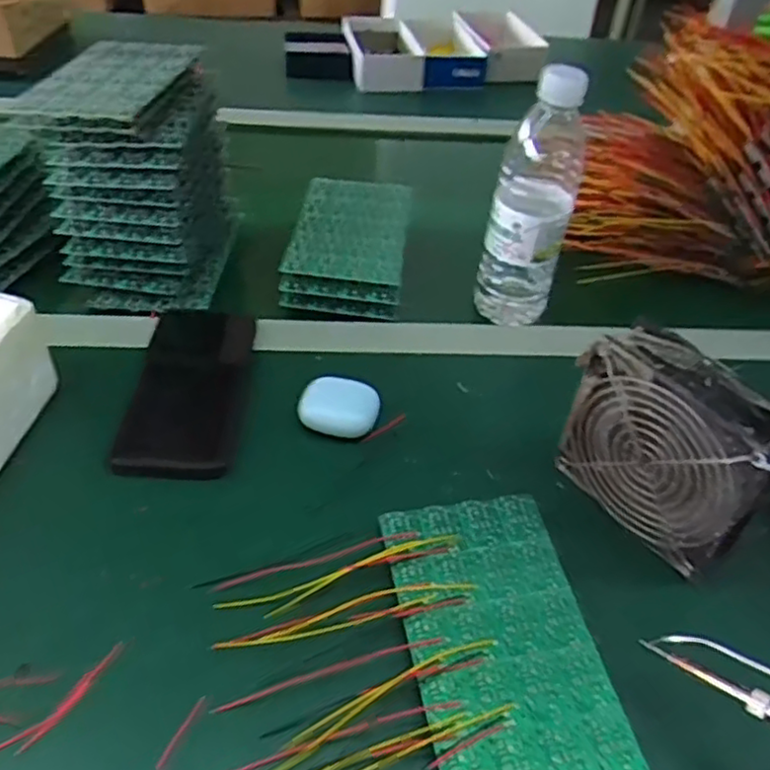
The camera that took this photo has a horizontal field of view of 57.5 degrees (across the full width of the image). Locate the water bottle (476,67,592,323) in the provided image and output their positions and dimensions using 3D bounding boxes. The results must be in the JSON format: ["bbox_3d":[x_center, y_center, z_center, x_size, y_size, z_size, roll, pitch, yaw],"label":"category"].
[{"bbox_3d":[0.121,-0.148,0.573,0.064,0.197,0.052,19,45,13],"label":"water bottle"}]

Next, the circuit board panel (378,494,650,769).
[{"bbox_3d":[0.063,0.138,0.395,0.101,0.004,0.170,-6,45,-10],"label":"circuit board panel"}]

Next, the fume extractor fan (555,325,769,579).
[{"bbox_3d":[0.177,0.043,0.435,0.043,0.121,0.130,-27,52,-30],"label":"fume extractor fan"}]

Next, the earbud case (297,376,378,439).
[{"bbox_3d":[-0.033,0.015,0.508,0.055,0.021,0.037,10,43,5],"label":"earbud case"}]

